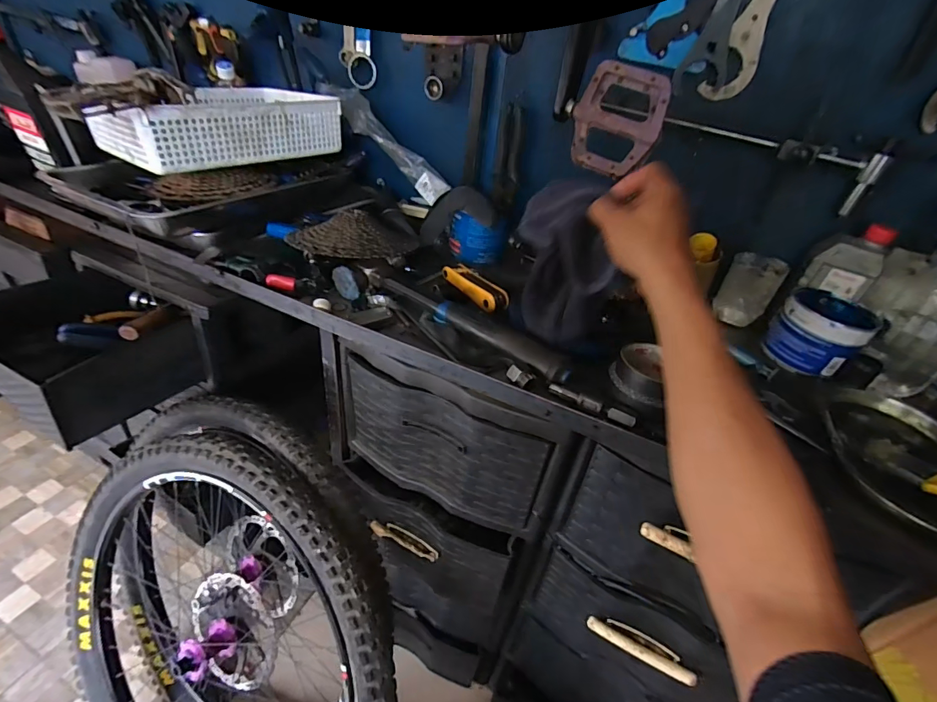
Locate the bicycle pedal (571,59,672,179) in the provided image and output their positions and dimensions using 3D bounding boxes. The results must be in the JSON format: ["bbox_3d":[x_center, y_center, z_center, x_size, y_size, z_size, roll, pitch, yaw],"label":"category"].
[{"bbox_3d":[0.167,-0.254,0.487,0.096,0.105,0.015,28,41,26],"label":"bicycle pedal"}]

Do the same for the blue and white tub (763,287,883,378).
[{"bbox_3d":[0.494,-0.024,0.617,0.108,0.080,0.104,-18,43,-31],"label":"blue and white tub"}]

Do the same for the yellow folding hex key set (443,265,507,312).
[{"bbox_3d":[0.009,-0.100,0.668,0.041,0.021,0.126,-18,43,-31],"label":"yellow folding hex key set"}]

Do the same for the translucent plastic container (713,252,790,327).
[{"bbox_3d":[0.434,-0.094,0.683,0.072,0.098,0.046,31,42,28],"label":"translucent plastic container"}]

